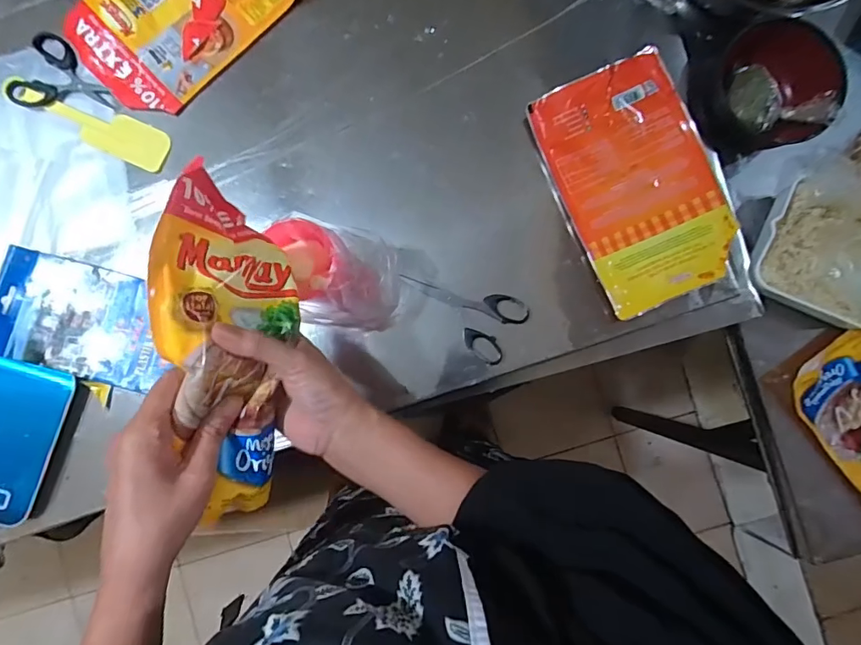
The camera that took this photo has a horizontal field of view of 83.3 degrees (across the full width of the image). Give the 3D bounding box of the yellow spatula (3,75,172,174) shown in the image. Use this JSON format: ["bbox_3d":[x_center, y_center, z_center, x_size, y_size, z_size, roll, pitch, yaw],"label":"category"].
[{"bbox_3d":[-0.389,-0.229,0.547,0.186,0.016,0.047,24,88,2],"label":"yellow spatula"}]

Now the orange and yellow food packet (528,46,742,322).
[{"bbox_3d":[0.222,-0.146,0.513,0.151,0.031,0.246,-23,88,0],"label":"orange and yellow food packet"}]

